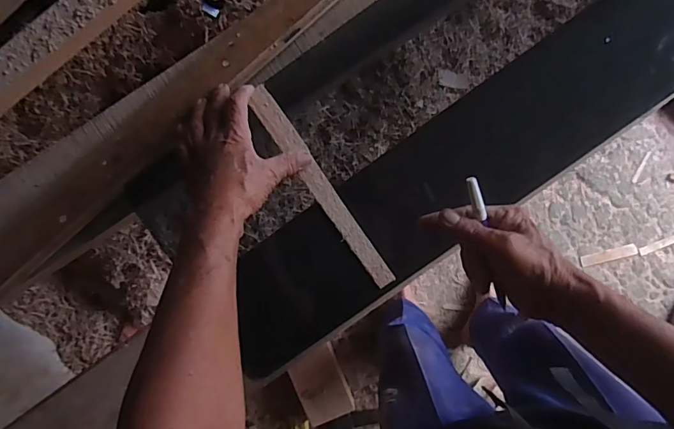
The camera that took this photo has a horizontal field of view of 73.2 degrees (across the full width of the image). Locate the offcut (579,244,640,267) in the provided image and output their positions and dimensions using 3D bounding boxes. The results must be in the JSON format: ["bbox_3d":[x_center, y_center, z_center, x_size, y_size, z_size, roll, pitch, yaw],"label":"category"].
[{"bbox_3d":[0.728,0.111,1.215,0.146,0.008,0.032,-16,91,2],"label":"offcut"}]

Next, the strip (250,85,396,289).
[{"bbox_3d":[-0.017,-0.030,0.518,0.027,0.008,0.262,-34,92,2],"label":"strip"}]

